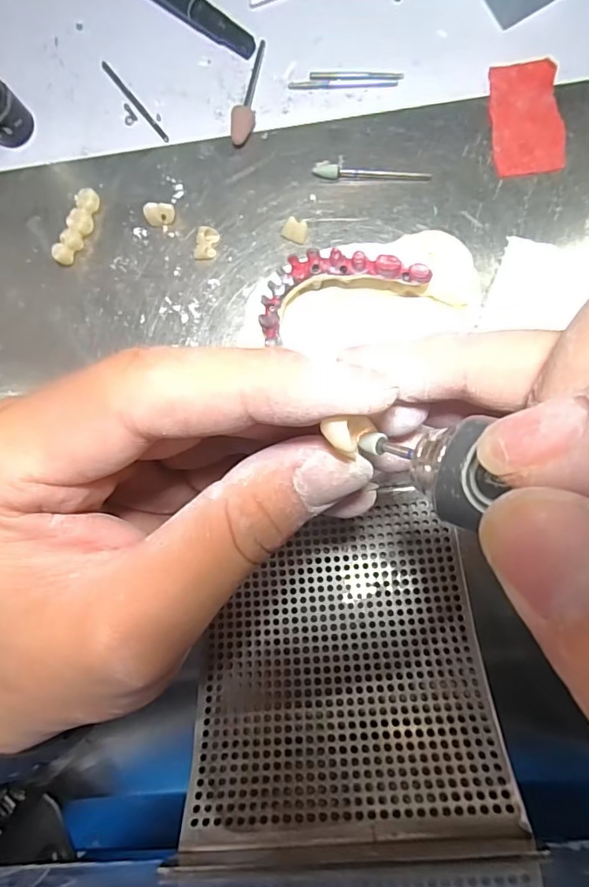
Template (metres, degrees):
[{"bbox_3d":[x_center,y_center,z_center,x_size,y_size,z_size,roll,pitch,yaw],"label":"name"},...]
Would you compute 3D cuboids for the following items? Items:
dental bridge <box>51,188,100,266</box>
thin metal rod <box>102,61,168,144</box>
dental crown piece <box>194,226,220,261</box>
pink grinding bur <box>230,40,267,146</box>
[{"bbox_3d":[-0.091,-0.090,0.207,0.008,0.010,0.033,22,91,5],"label":"dental bridge"},{"bbox_3d":[-0.068,-0.145,0.209,0.004,0.004,0.043,-39,88,4],"label":"thin metal rod"},{"bbox_3d":[-0.036,-0.082,0.203,0.008,0.005,0.013,14,91,5],"label":"dental crown piece"},{"bbox_3d":[-0.018,-0.144,0.202,0.008,0.008,0.045,12,91,6],"label":"pink grinding bur"}]

